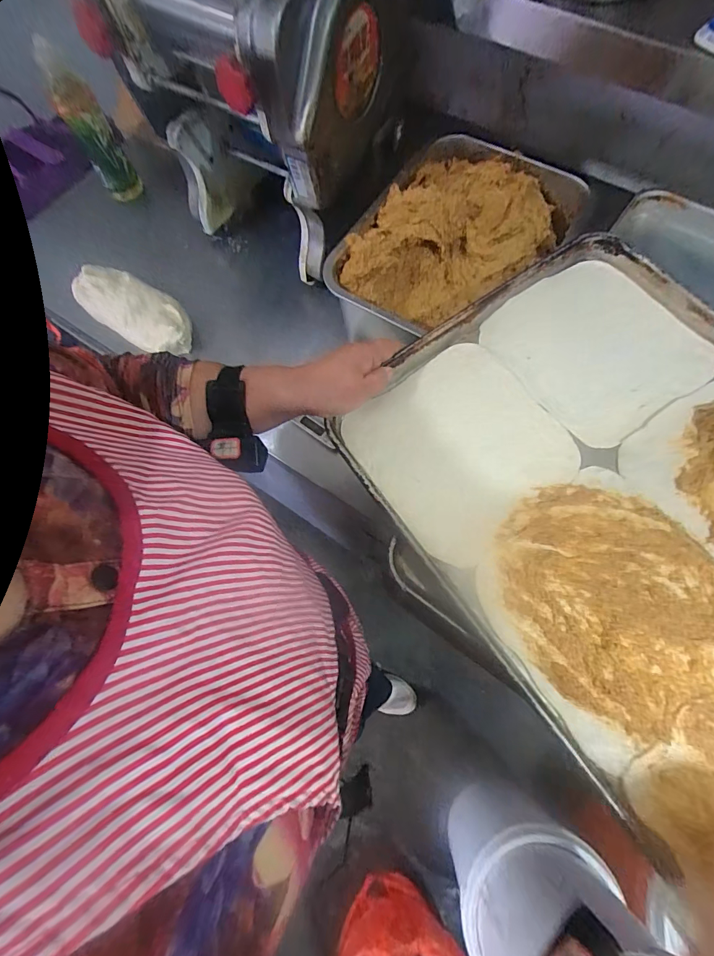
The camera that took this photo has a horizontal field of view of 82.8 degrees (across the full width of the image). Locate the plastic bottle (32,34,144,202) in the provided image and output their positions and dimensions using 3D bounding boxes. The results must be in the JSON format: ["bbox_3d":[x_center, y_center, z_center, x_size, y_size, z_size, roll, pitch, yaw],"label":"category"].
[{"bbox_3d":[-0.459,-0.602,0.703,0.062,0.230,0.054,-32,73,-8],"label":"plastic bottle"}]

